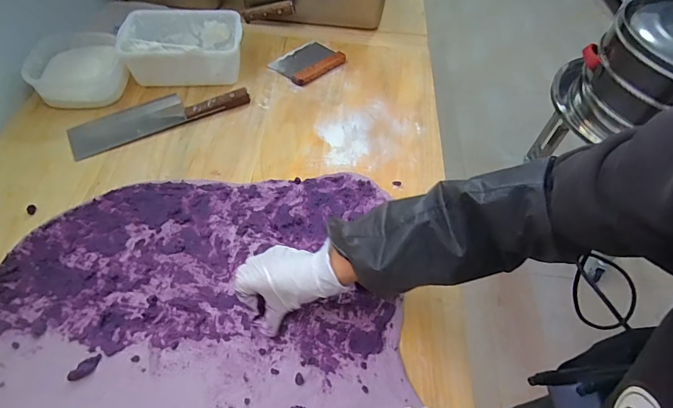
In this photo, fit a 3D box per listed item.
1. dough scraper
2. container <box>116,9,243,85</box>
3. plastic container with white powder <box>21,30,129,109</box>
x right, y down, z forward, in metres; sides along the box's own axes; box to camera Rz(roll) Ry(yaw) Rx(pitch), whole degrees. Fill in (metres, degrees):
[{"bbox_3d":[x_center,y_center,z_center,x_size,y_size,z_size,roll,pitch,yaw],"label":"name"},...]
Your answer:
[{"bbox_3d":[-0.059,-0.318,0.847,0.109,0.016,0.155,39,61,23],"label":"dough scraper"},{"bbox_3d":[-0.312,-0.315,0.782,0.230,0.088,0.153,-1,54,-4],"label":"container"},{"bbox_3d":[-0.503,-0.260,0.750,0.165,0.069,0.168,-23,58,-19],"label":"plastic container with white powder"}]

